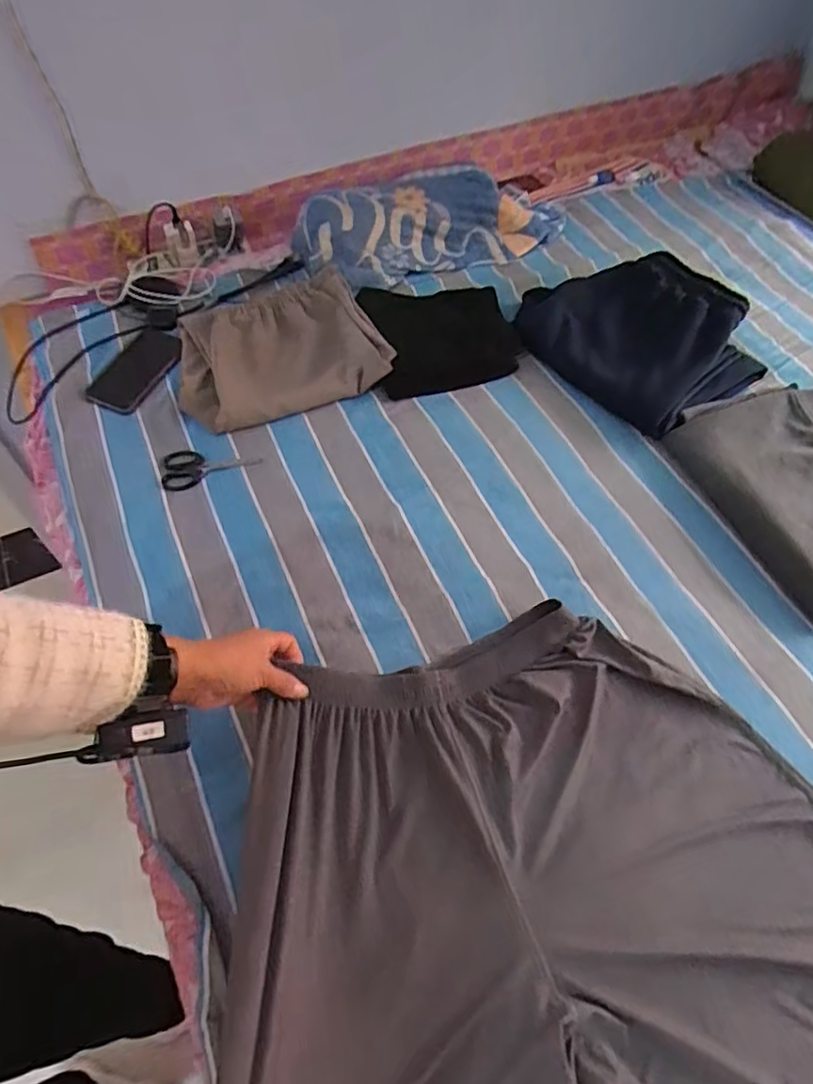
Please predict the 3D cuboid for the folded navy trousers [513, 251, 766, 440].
[{"bbox_3d":[0.352,-0.325,0.944,0.350,0.070,0.288,39,65,21],"label":"folded navy trousers"}]

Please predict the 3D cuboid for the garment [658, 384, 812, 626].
[{"bbox_3d":[0.537,-0.072,0.806,0.269,0.038,0.345,-20,60,-13],"label":"garment"}]

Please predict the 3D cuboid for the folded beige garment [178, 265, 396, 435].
[{"bbox_3d":[-0.197,-0.284,0.912,0.296,0.051,0.240,-21,60,-14],"label":"folded beige garment"}]

